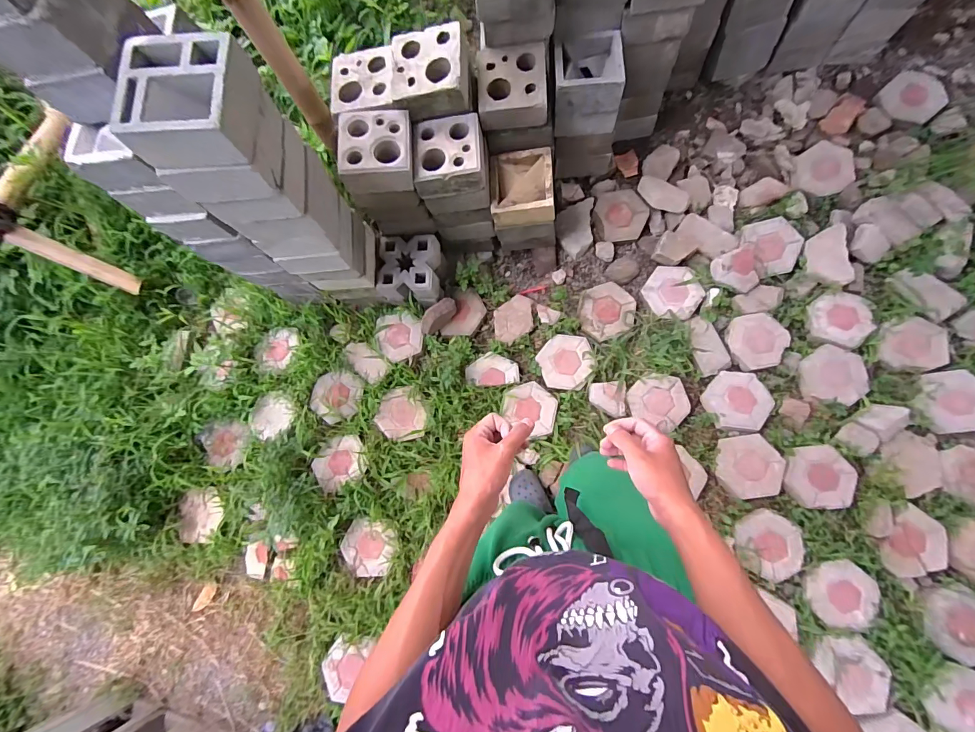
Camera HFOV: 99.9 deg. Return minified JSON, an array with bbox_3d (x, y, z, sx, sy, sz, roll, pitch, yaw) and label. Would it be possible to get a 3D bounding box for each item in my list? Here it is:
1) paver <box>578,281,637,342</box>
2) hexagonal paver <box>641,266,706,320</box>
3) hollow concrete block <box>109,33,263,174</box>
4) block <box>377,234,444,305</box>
[{"bbox_3d":[0.436,-0.199,1.491,0.196,0.036,0.193,-24,77,-1],"label":"paver"},{"bbox_3d":[0.676,-0.270,1.482,0.193,0.032,0.190,35,82,11],"label":"hexagonal paver"},{"bbox_3d":[-0.556,-0.499,0.775,0.211,0.107,0.217,-1,77,5],"label":"hollow concrete block"},{"bbox_3d":[-0.276,-0.342,1.472,0.217,0.125,0.213,2,81,5],"label":"block"}]

